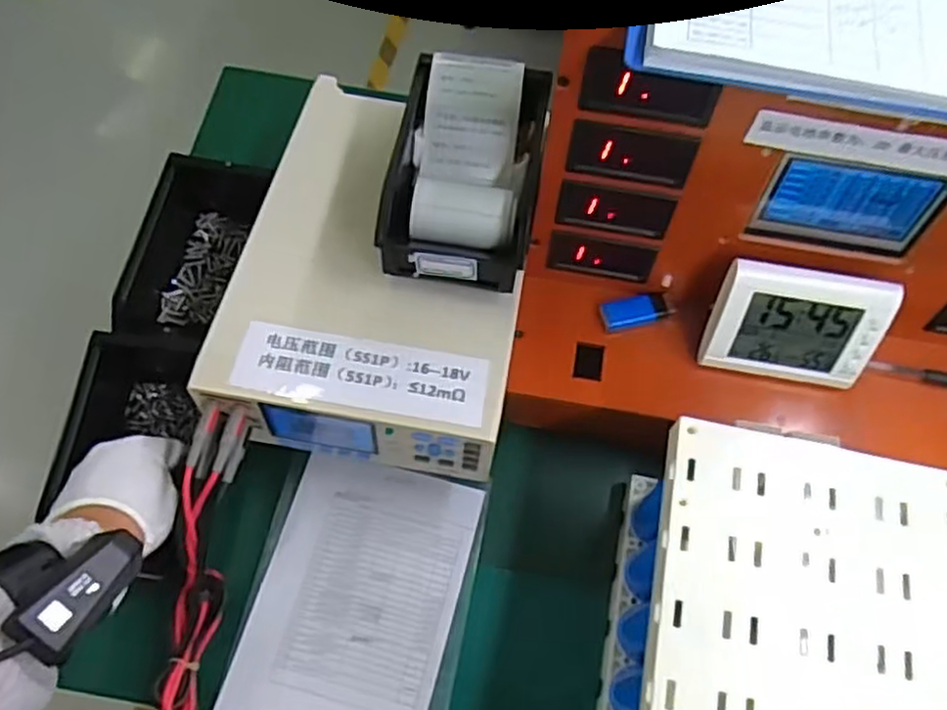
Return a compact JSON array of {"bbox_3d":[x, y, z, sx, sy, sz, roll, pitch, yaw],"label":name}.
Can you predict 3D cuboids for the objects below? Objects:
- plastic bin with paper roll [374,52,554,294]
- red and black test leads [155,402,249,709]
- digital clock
[{"bbox_3d":[-0.005,-0.138,0.547,0.108,0.065,0.183,9,69,2],"label":"plastic bin with paper roll"},{"bbox_3d":[-0.192,0.163,0.510,0.032,0.057,0.254,9,95,2],"label":"red and black test leads"},{"bbox_3d":[0.230,-0.023,0.517,0.109,0.090,0.026,10,38,3],"label":"digital clock"}]

